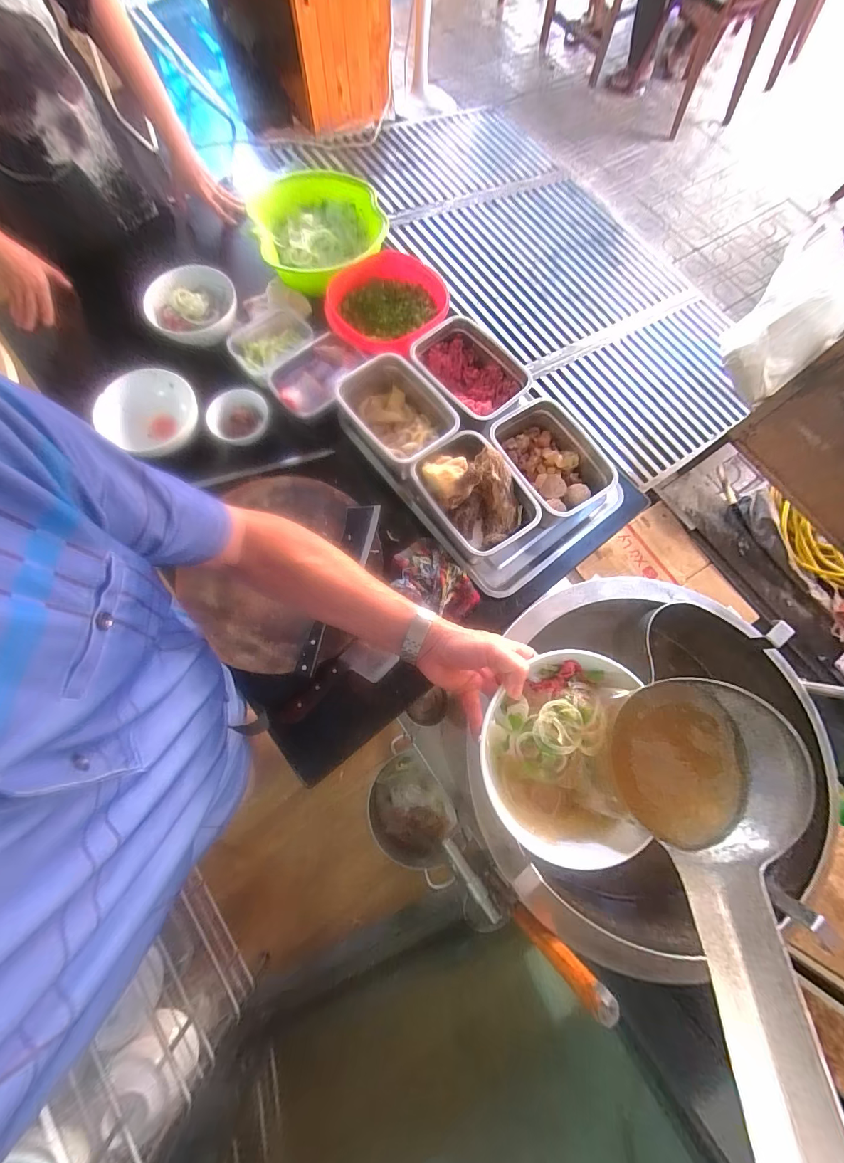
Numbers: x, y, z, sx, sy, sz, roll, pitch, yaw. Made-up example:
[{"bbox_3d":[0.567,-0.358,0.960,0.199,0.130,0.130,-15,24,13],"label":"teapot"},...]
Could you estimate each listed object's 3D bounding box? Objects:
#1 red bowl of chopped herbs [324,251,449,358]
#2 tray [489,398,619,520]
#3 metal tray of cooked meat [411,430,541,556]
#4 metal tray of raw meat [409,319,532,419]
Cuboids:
[{"bbox_3d":[-0.068,-0.544,0.808,0.224,0.078,0.234,0,75,-1],"label":"red bowl of chopped herbs"},{"bbox_3d":[0.227,-0.213,0.715,0.164,0.074,0.211,-32,78,-9],"label":"tray"},{"bbox_3d":[0.090,-0.141,0.695,0.135,0.118,0.203,-34,78,-10],"label":"metal tray of cooked meat"},{"bbox_3d":[0.093,-0.396,0.764,0.217,0.065,0.163,42,78,9],"label":"metal tray of raw meat"}]

